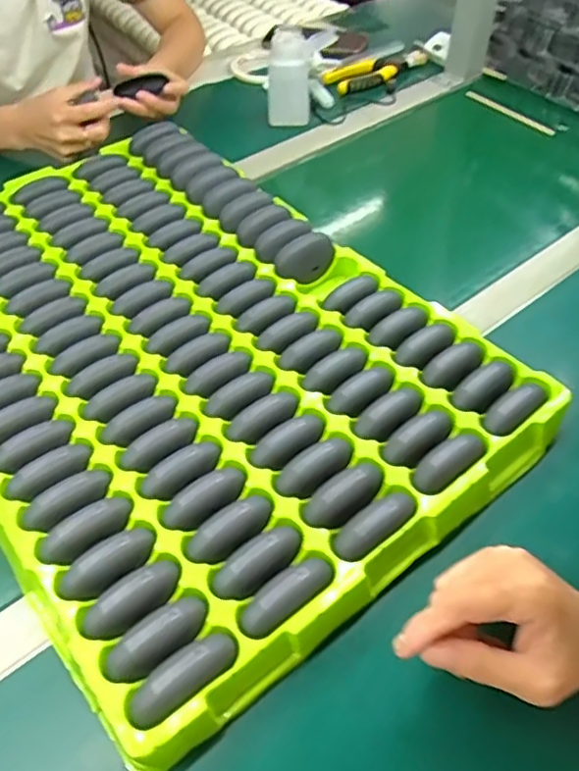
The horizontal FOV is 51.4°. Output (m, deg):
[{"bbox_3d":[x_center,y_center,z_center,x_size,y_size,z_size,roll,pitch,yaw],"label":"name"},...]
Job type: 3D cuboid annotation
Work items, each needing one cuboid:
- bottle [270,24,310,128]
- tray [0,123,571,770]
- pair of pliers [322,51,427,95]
[{"bbox_3d":[0.000,-0.399,0.783,0.053,0.109,0.060,1,50,2],"label":"bottle"},{"bbox_3d":[-0.108,-0.048,0.537,0.391,0.037,0.573,-33,57,-23],"label":"tray"},{"bbox_3d":[0.132,-0.471,0.894,0.169,0.020,0.063,-31,56,-22],"label":"pair of pliers"}]

